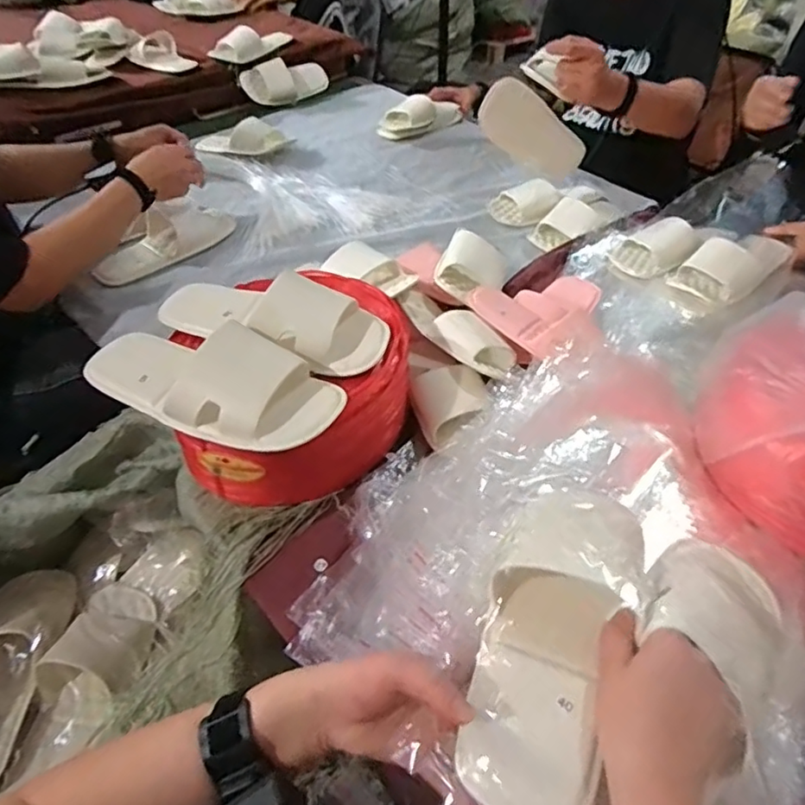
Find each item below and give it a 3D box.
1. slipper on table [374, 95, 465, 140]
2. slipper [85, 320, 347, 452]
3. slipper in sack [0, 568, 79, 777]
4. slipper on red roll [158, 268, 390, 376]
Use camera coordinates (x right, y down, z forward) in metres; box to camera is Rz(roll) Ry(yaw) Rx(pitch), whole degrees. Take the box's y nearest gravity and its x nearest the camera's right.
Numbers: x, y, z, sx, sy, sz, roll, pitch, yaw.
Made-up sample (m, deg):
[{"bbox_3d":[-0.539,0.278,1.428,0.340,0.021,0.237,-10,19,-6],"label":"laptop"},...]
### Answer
[{"bbox_3d":[0.044,-0.677,1.378,0.218,0.086,0.080,-27,51,-23],"label":"slipper on table"},{"bbox_3d":[-0.195,-0.032,0.577,0.273,0.064,0.106,18,48,17],"label":"slipper"},{"bbox_3d":[-0.470,0.304,0.704,0.101,0.076,0.269,-8,46,-7],"label":"slipper in sack"},{"bbox_3d":[-0.144,-0.104,0.652,0.267,0.064,0.101,18,48,17],"label":"slipper on red roll"}]

